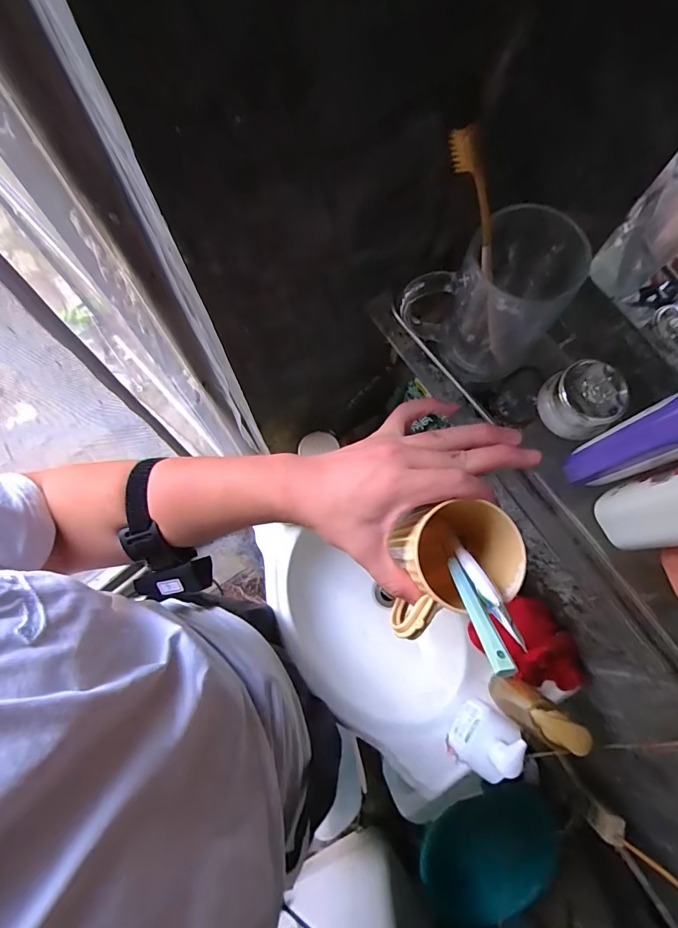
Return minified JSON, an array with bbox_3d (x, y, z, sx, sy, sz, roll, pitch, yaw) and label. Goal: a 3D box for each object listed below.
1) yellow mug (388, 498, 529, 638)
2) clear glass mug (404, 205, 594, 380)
[{"bbox_3d":[0.083,0.086,0.364,0.107,0.111,0.076,-20,74,-6],"label":"yellow mug"},{"bbox_3d":[0.103,-0.113,0.314,0.098,0.104,0.065,-23,75,-7],"label":"clear glass mug"}]

